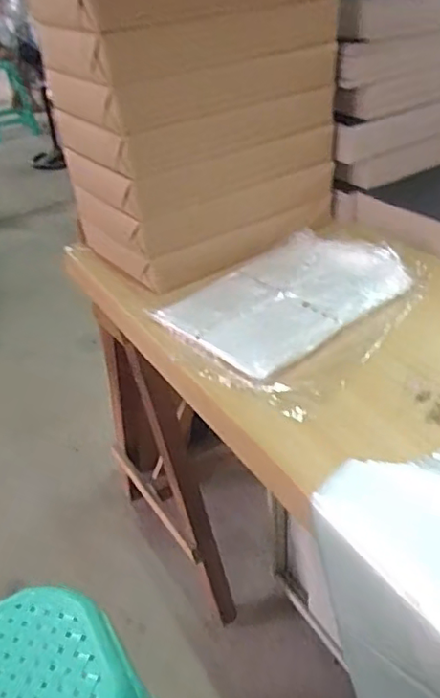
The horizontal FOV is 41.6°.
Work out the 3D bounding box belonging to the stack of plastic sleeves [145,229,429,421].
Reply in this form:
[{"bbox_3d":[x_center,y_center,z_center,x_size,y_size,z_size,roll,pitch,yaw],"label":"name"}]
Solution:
[{"bbox_3d":[0.112,-0.070,0.840,0.286,0.021,0.371,27,47,36],"label":"stack of plastic sleeves"}]

